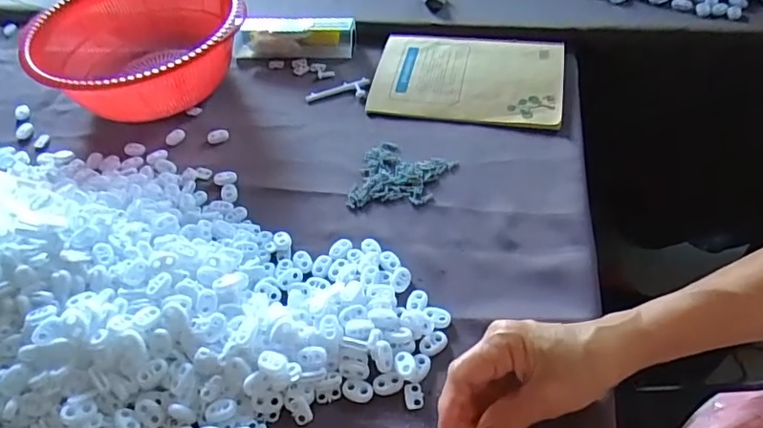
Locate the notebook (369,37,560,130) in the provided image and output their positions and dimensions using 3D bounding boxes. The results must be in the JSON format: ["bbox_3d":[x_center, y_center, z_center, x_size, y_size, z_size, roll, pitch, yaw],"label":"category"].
[{"bbox_3d":[0.098,-0.157,0.611,0.204,0.015,0.144,7,51,12],"label":"notebook"}]

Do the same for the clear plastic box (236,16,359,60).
[{"bbox_3d":[-0.111,-0.219,0.668,0.150,0.045,0.029,2,50,8],"label":"clear plastic box"}]

